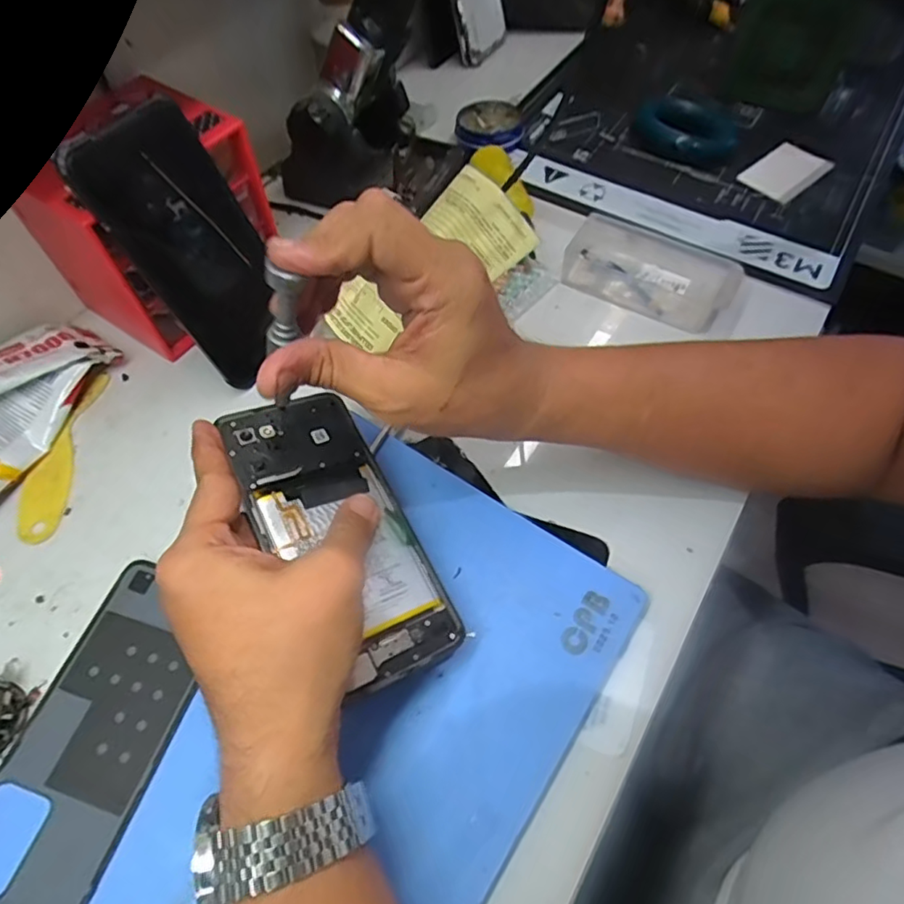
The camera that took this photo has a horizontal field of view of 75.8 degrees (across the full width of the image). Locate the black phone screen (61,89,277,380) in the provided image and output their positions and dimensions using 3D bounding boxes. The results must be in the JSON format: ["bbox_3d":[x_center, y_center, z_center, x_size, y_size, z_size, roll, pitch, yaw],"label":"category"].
[{"bbox_3d":[-0.157,-0.126,0.368,0.010,0.155,0.081,14,55,43],"label":"black phone screen"}]

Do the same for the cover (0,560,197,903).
[{"bbox_3d":[-0.178,0.140,0.296,0.073,0.010,0.155,15,61,9],"label":"cover"}]

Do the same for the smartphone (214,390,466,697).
[{"bbox_3d":[-0.060,0.038,0.304,0.070,0.004,0.165,-20,66,-28],"label":"smartphone"}]

